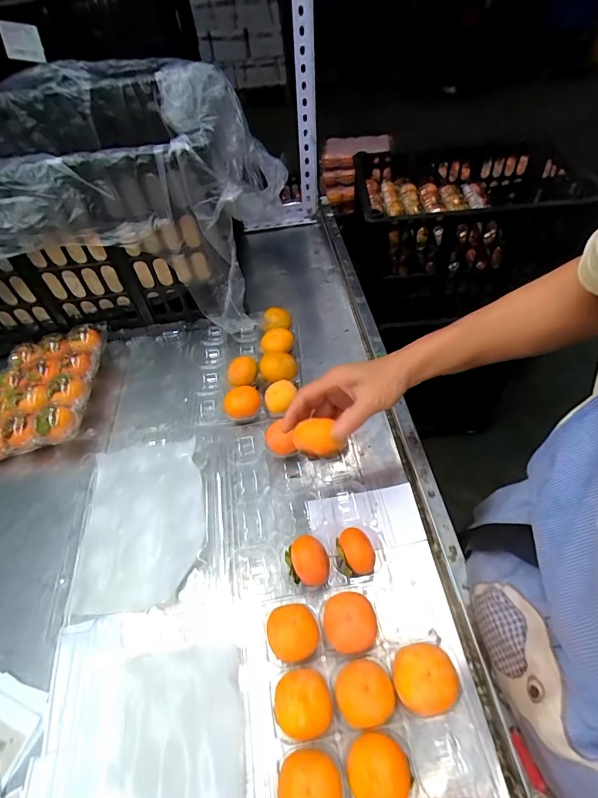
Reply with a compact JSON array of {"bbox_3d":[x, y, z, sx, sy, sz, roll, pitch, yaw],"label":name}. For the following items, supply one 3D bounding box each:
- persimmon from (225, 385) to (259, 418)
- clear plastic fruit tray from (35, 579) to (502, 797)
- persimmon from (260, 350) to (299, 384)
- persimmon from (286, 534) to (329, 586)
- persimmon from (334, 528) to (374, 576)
[{"bbox_3d":[-0.077,0.008,0.567,0.047,0.034,0.040,-13,49,-3],"label":"persimmon"},{"bbox_3d":[-0.041,0.281,0.336,0.360,0.055,0.229,-8,51,-4],"label":"clear plastic fruit tray"},{"bbox_3d":[-0.029,-0.039,0.599,0.053,0.045,0.054,-8,51,0],"label":"persimmon"},{"bbox_3d":[0.009,0.171,0.429,0.042,0.042,0.047,-14,51,-5],"label":"persimmon"},{"bbox_3d":[0.058,0.163,0.430,0.038,0.040,0.044,-8,51,0],"label":"persimmon"}]

